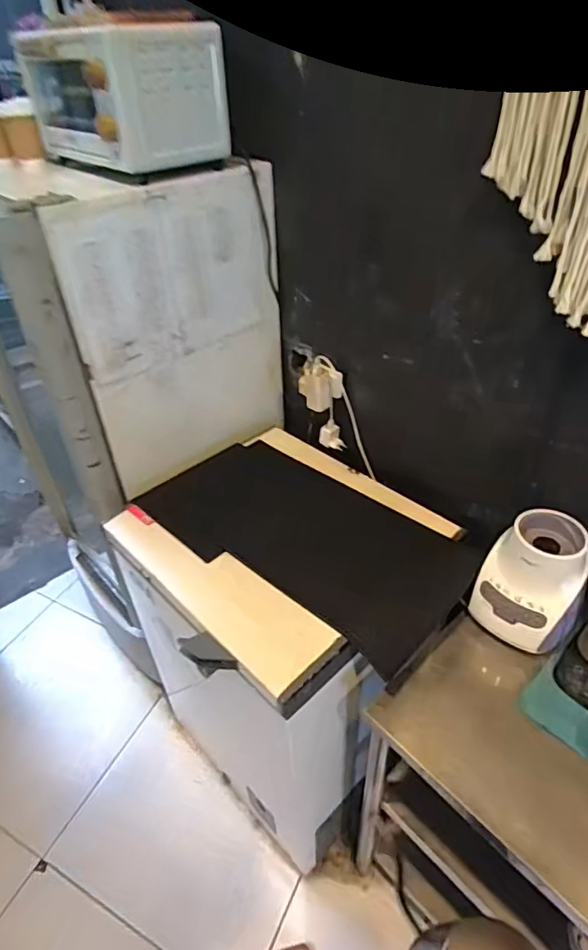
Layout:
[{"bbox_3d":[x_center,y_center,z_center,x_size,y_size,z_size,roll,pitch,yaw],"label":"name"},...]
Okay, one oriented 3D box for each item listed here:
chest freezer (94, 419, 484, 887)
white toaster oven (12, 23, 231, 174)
[{"bbox_3d":[-0.019,0.407,1.320,0.614,0.816,0.566,30,49,33],"label":"chest freezer"},{"bbox_3d":[-0.319,-0.704,0.993,0.243,0.177,0.368,-26,45,-26],"label":"white toaster oven"}]

